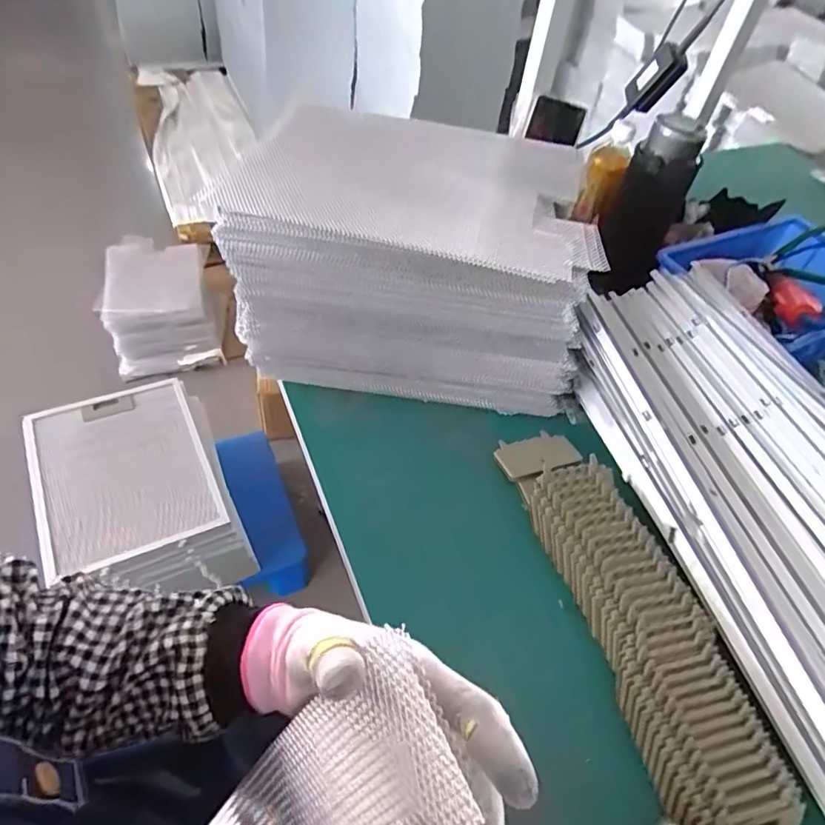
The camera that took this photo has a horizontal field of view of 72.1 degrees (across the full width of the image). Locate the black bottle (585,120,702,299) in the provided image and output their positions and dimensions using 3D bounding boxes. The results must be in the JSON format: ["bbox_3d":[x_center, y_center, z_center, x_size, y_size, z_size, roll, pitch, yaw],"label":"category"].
[{"bbox_3d":[0.301,-0.267,0.735,0.091,0.212,0.085,21,25,12],"label":"black bottle"}]

